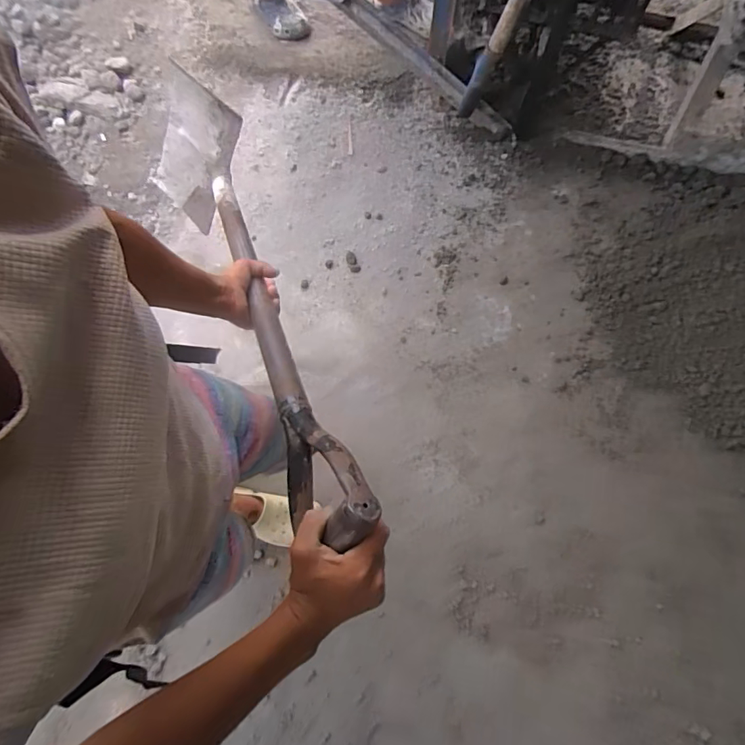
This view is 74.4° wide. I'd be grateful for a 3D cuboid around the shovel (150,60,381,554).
[{"bbox_3d":[-0.206,-0.167,0.728,0.165,0.192,0.959,-23,50,-8],"label":"shovel"}]

